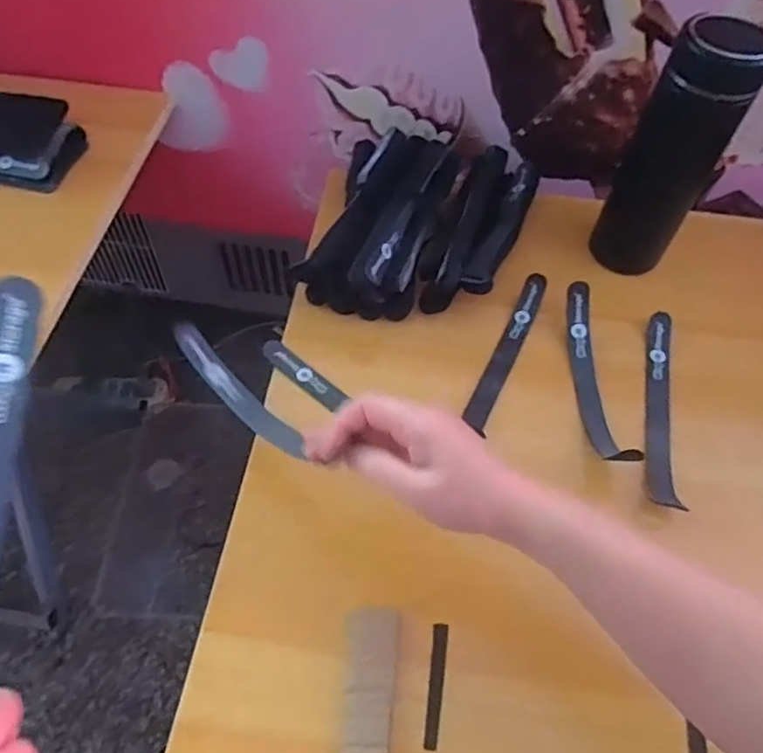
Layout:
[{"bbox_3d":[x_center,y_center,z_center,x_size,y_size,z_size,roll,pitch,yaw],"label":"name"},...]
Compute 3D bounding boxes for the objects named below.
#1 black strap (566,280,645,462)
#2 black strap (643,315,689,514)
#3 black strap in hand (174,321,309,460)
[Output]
[{"bbox_3d":[0.175,-0.003,0.511,0.023,0.033,0.165,-1,57,-3],"label":"black strap"},{"bbox_3d":[0.236,0.024,0.524,0.021,0.021,0.192,12,57,5],"label":"black strap"},{"bbox_3d":[-0.100,0.013,0.438,0.019,0.028,0.152,-36,57,-22],"label":"black strap in hand"}]

